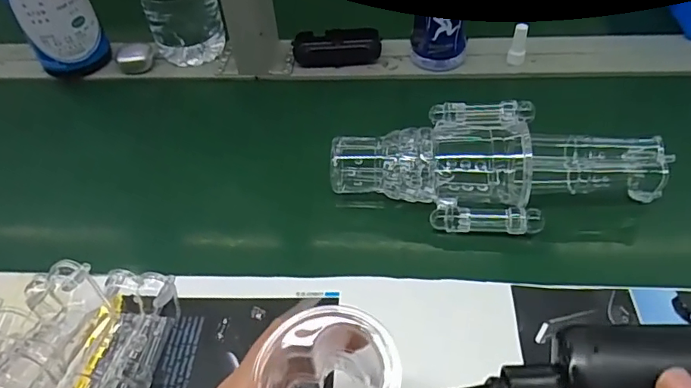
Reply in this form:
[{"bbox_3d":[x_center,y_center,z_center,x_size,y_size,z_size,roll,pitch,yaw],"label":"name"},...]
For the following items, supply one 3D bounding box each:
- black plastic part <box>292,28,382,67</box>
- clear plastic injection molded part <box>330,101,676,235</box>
[{"bbox_3d":[-0.010,-0.188,0.662,0.108,0.031,0.044,-3,47,1],"label":"black plastic part"},{"bbox_3d":[0.136,-0.026,0.479,0.288,0.061,0.114,2,48,6],"label":"clear plastic injection molded part"}]

